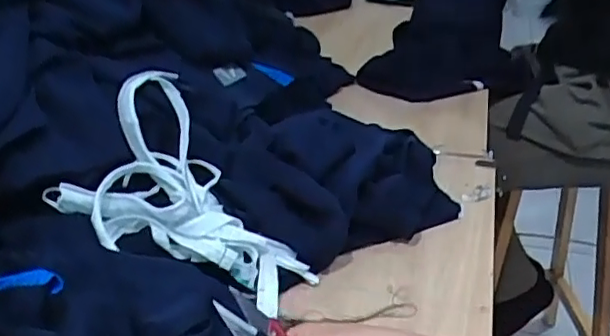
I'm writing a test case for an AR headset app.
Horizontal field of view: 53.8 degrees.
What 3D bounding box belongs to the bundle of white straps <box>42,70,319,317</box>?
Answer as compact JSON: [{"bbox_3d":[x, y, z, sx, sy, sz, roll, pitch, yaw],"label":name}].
[{"bbox_3d":[-0.103,0.011,0.613,0.230,0.149,0.186,8,30,15],"label":"bundle of white straps"}]

